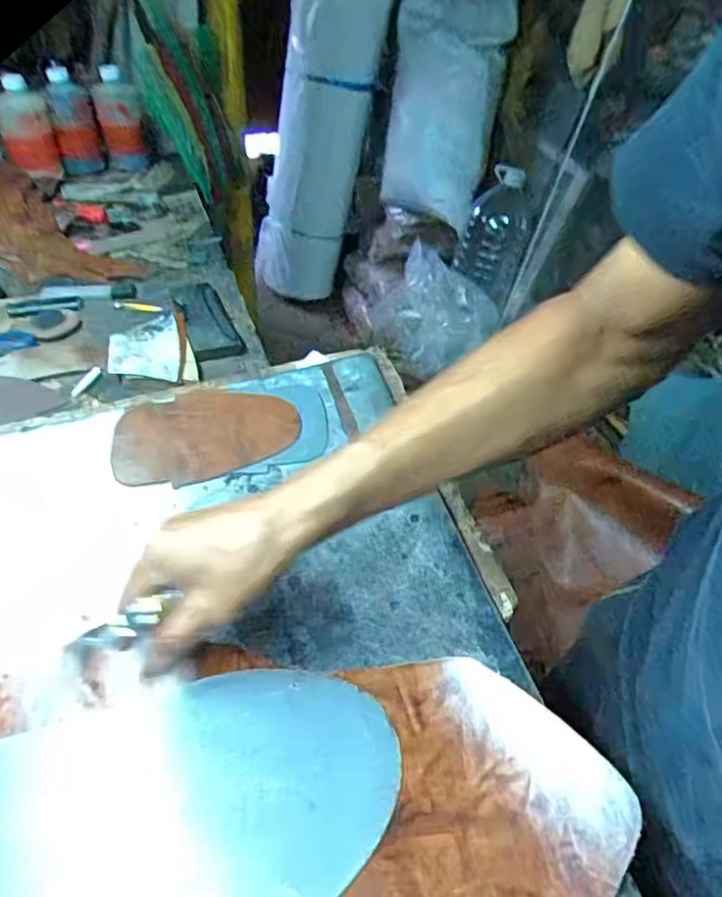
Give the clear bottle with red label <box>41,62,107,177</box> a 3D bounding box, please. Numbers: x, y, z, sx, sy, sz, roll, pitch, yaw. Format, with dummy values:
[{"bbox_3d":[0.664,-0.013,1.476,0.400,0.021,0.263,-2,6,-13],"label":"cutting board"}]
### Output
[{"bbox_3d":[-0.458,-0.518,0.986,0.066,0.135,0.076,-10,46,-16],"label":"clear bottle with red label"}]

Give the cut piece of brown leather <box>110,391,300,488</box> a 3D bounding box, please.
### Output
[{"bbox_3d":[-0.140,-0.014,0.557,0.160,0.005,0.099,-11,54,-7],"label":"cut piece of brown leather"}]

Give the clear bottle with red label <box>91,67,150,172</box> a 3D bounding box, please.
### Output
[{"bbox_3d":[-0.398,-0.541,1.016,0.055,0.137,0.062,34,50,26],"label":"clear bottle with red label"}]

